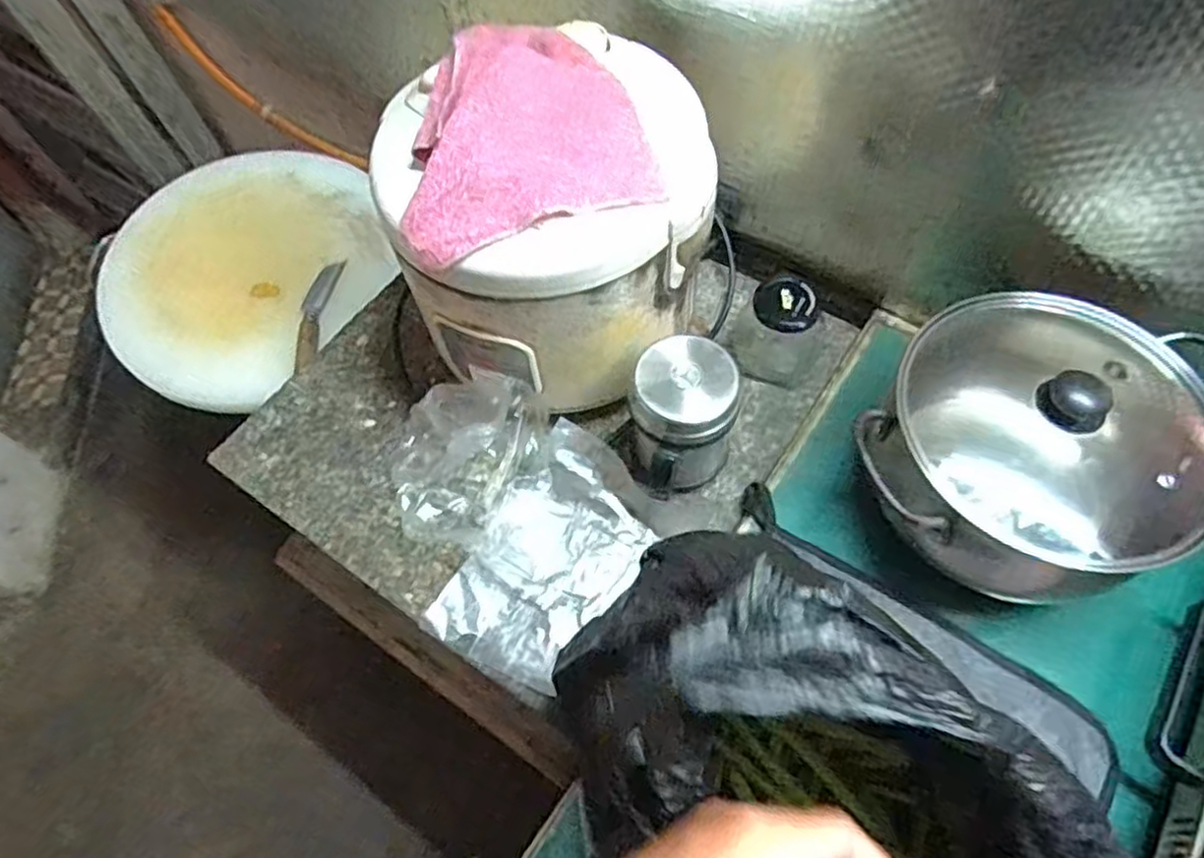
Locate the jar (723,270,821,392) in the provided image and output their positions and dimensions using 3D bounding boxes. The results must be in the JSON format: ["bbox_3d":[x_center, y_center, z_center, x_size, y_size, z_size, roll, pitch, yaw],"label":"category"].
[{"bbox_3d":[0.160,-0.093,0.670,0.080,0.088,0.069,22,64,13],"label":"jar"}]

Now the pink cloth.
[{"bbox_3d":[-0.065,-0.217,0.520,0.174,0.052,0.182,-14,62,-6],"label":"pink cloth"}]

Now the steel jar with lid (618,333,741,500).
[{"bbox_3d":[0.064,-0.003,0.601,0.082,0.133,0.080,-1,62,1],"label":"steel jar with lid"}]

